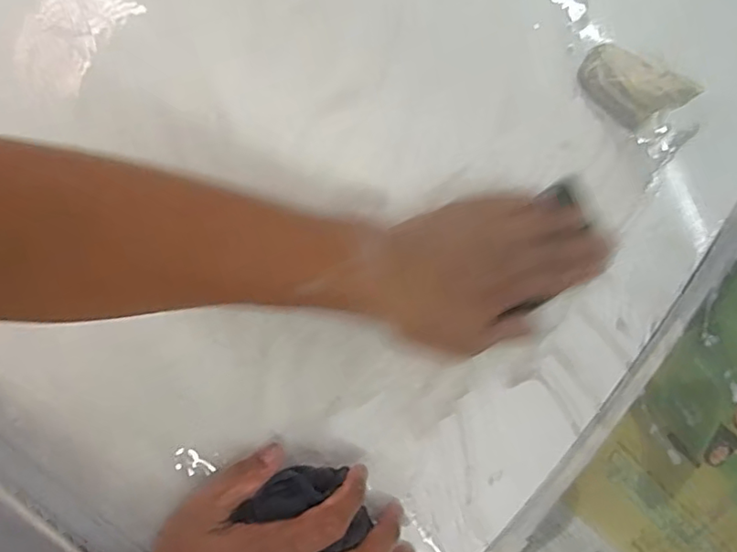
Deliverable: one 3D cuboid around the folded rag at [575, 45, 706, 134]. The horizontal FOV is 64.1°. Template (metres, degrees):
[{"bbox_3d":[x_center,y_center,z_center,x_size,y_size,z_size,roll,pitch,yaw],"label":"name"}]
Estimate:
[{"bbox_3d":[0.200,-0.145,0.452,0.037,0.047,0.077,-42,82,-10],"label":"folded rag"}]

